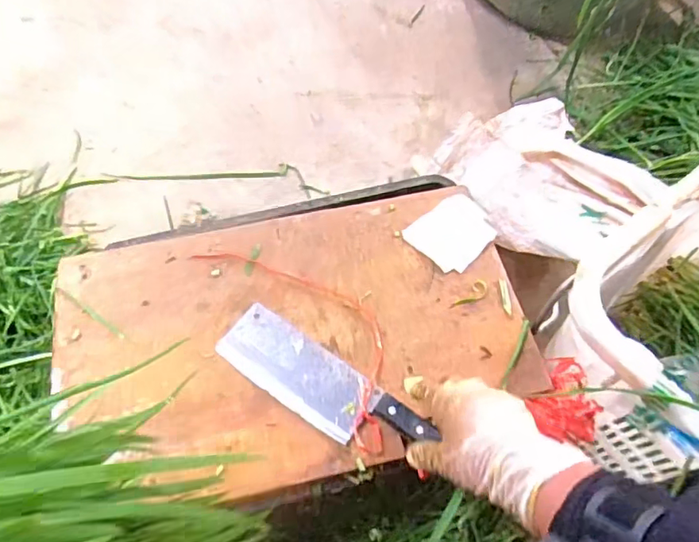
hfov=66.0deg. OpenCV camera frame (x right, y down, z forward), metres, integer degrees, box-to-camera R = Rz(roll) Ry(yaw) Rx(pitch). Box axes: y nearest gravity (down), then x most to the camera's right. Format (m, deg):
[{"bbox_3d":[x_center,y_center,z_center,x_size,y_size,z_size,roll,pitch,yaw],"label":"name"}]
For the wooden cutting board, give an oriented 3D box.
[{"bbox_3d":[-0.057,0.066,0.589,0.494,0.019,0.302,-12,63,-9],"label":"wooden cutting board"}]

